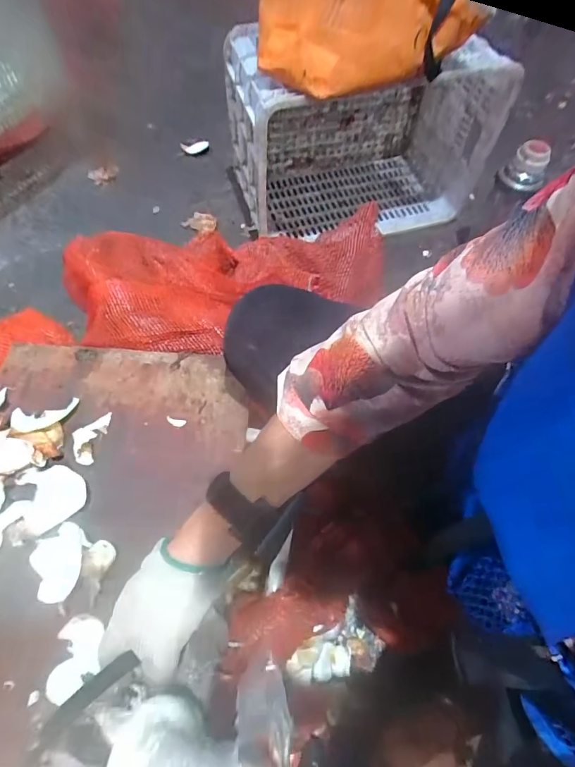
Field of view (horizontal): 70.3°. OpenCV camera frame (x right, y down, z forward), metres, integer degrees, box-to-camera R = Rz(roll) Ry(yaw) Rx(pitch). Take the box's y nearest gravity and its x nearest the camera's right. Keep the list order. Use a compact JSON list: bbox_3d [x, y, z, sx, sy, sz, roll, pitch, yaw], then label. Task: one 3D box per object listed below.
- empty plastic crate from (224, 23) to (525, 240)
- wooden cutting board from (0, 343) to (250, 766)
[{"bbox_3d":[0.152,-0.553,0.921,0.522,0.366,0.310,-10,63,-7],"label":"empty plastic crate"},{"bbox_3d":[-0.209,0.194,0.382,0.293,0.030,0.520,3,62,0],"label":"wooden cutting board"}]

